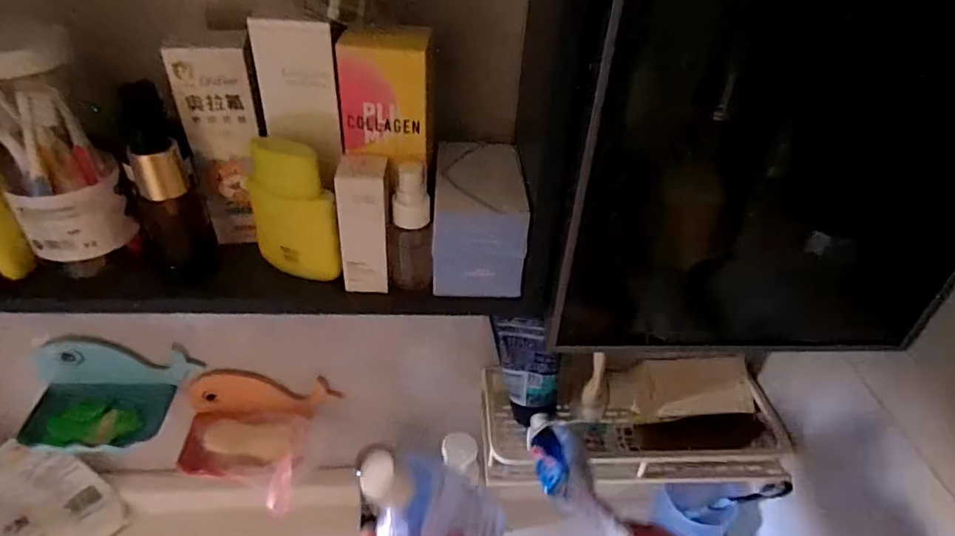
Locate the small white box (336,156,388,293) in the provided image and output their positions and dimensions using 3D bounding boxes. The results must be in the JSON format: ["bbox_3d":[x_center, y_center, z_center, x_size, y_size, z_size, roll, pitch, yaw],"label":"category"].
[{"bbox_3d":[-0.072,-0.027,0.369,0.028,0.089,0.026,3,38,-2],"label":"small white box"}]

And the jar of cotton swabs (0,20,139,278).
[{"bbox_3d":[-0.261,-0.069,0.347,0.058,0.144,0.054,-24,46,-31],"label":"jar of cotton swabs"}]

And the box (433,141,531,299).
[{"bbox_3d":[0.002,-0.038,0.402,0.062,0.076,0.091,3,38,-3],"label":"box"}]

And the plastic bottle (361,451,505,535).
[{"bbox_3d":[-0.029,0.179,0.402,0.052,0.147,0.054,-27,38,23],"label":"plastic bottle"}]

